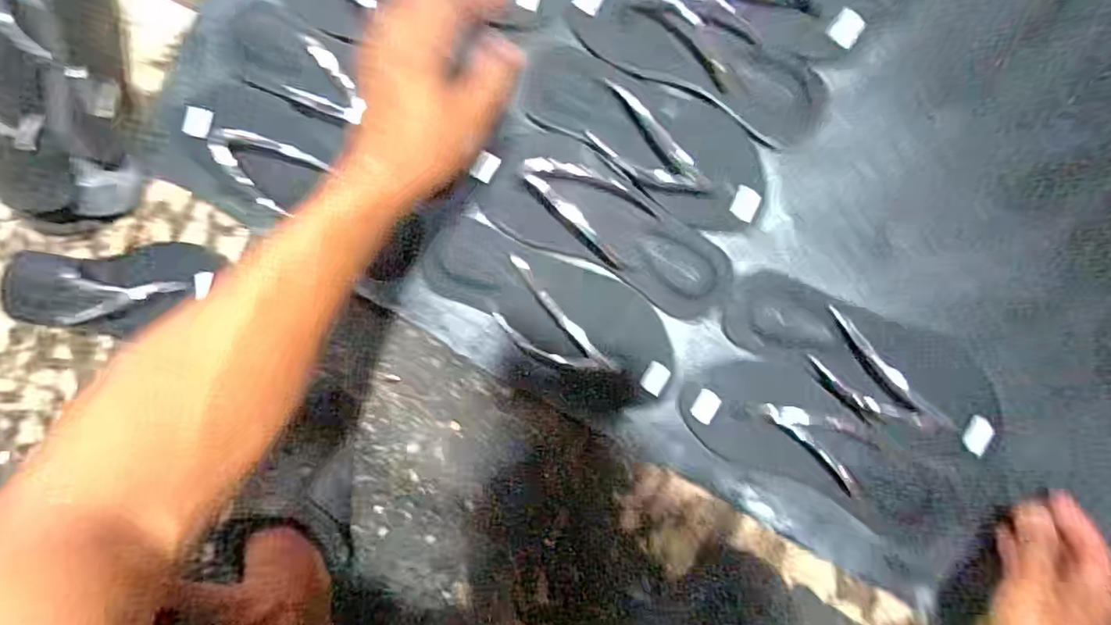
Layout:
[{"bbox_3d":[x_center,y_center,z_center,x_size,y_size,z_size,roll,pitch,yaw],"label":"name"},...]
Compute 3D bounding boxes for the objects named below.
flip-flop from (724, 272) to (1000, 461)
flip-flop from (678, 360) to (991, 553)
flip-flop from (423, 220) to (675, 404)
[{"bbox_3d":[0.249,0.036,0.509,0.220,0.028,0.082,32,96,18],"label":"flip-flop"},{"bbox_3d":[0.229,0.114,0.524,0.245,0.033,0.103,25,95,3],"label":"flip-flop"},{"bbox_3d":[-0.010,-0.001,0.541,0.241,0.060,0.107,28,95,3],"label":"flip-flop"}]

